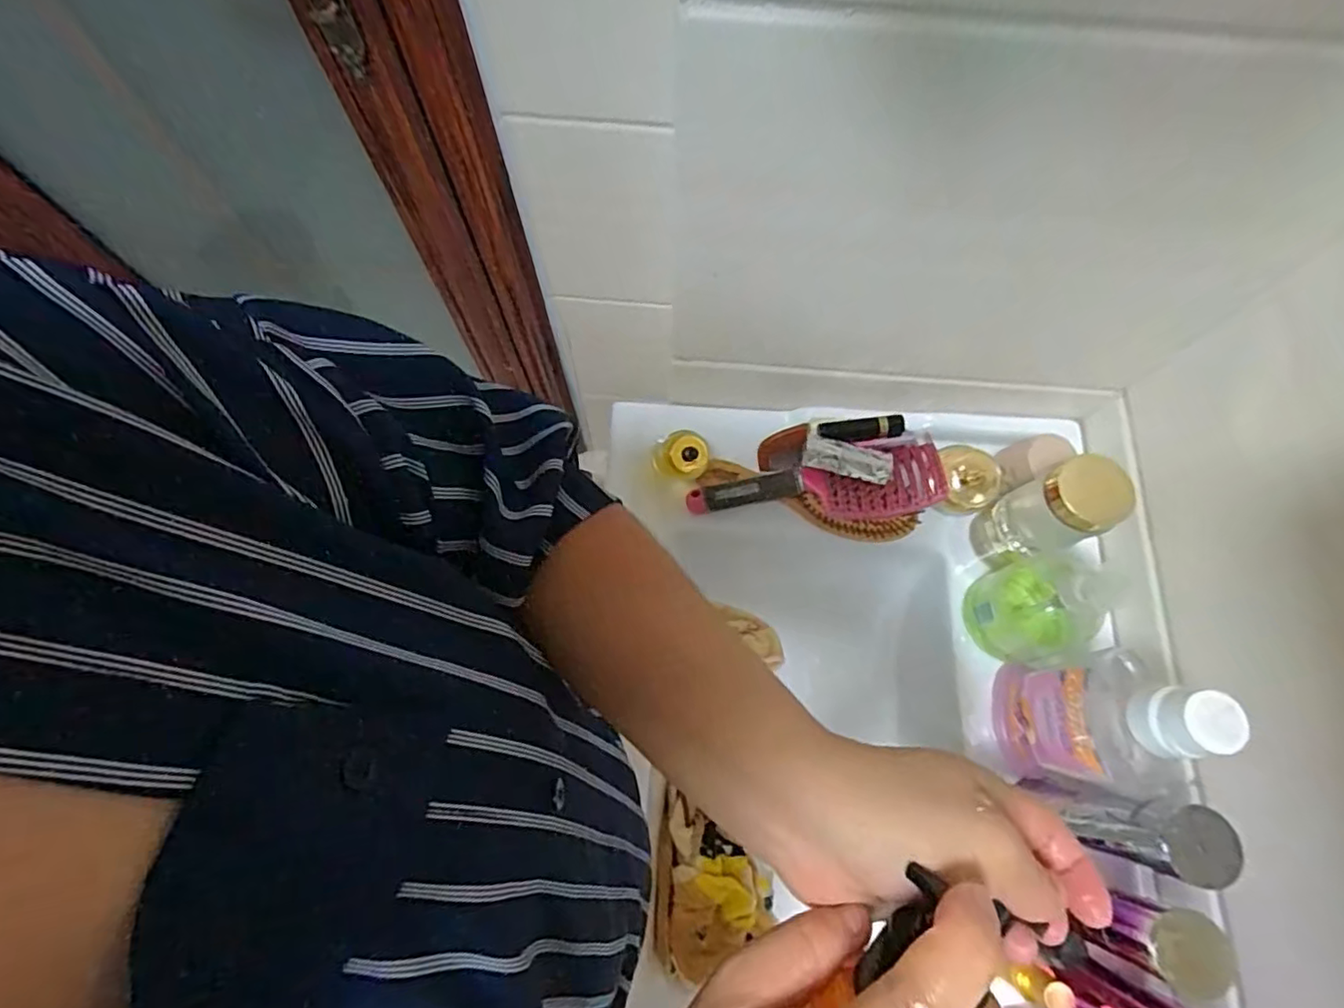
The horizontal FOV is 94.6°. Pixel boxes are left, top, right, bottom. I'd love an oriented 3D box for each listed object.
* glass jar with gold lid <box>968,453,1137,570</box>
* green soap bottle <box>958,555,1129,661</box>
[{"bbox_3d":[0.322,0.013,0.542,0.059,0.142,0.061,0,70,0],"label":"glass jar with gold lid"},{"bbox_3d":[0.318,0.082,0.517,0.080,0.143,0.081,0,70,0],"label":"green soap bottle"}]

